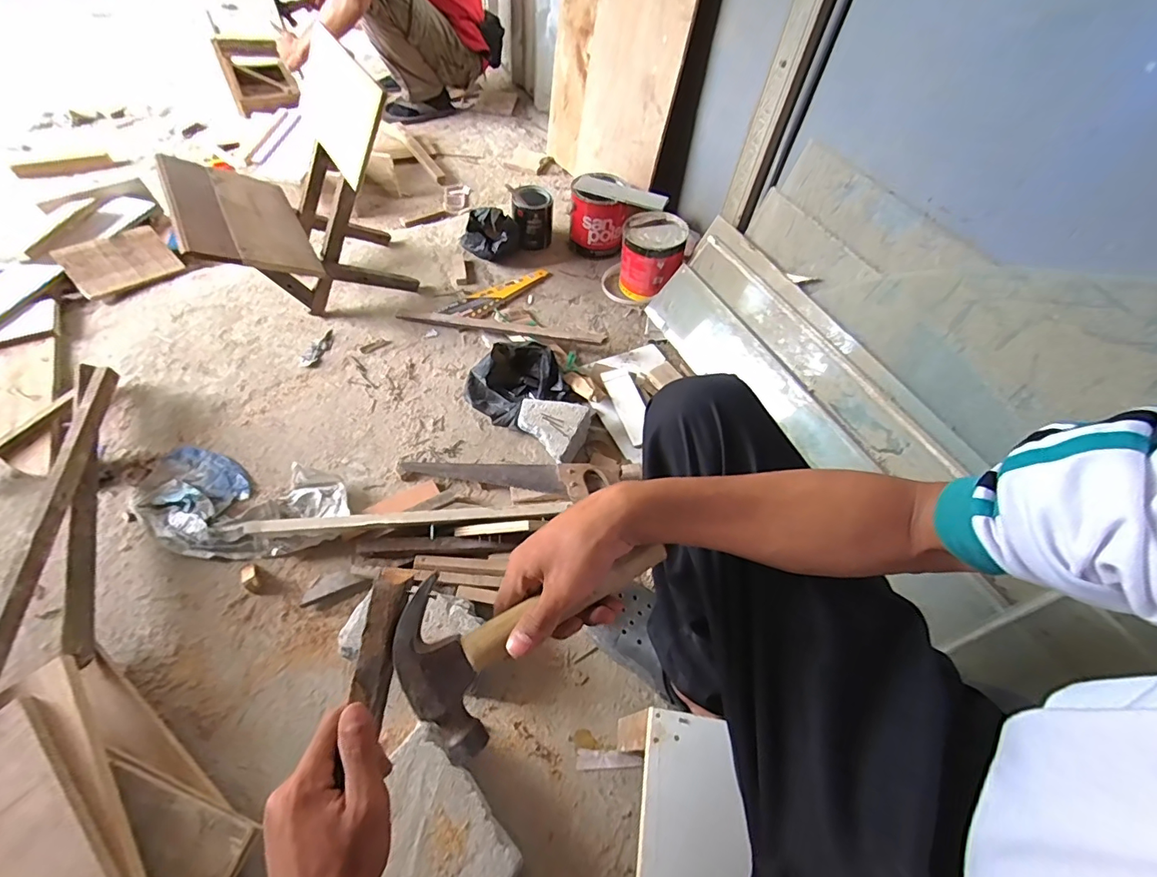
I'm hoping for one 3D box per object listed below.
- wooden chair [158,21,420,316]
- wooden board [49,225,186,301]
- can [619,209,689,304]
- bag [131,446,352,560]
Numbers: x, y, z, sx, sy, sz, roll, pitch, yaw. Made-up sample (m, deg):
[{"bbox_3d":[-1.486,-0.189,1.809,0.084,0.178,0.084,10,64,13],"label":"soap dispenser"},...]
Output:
[{"bbox_3d":[-0.599,-0.503,1.014,0.386,0.415,0.327,-28,62,-21],"label":"wooden chair"},{"bbox_3d":[-1.086,-0.425,1.162,0.204,0.026,0.149,-40,92,-32],"label":"wooden board"},{"bbox_3d":[0.180,-0.450,1.229,0.150,0.176,0.140,2,56,-3],"label":"can"},{"bbox_3d":[-0.591,0.110,0.845,0.371,0.055,0.183,9,55,2],"label":"bag"}]

